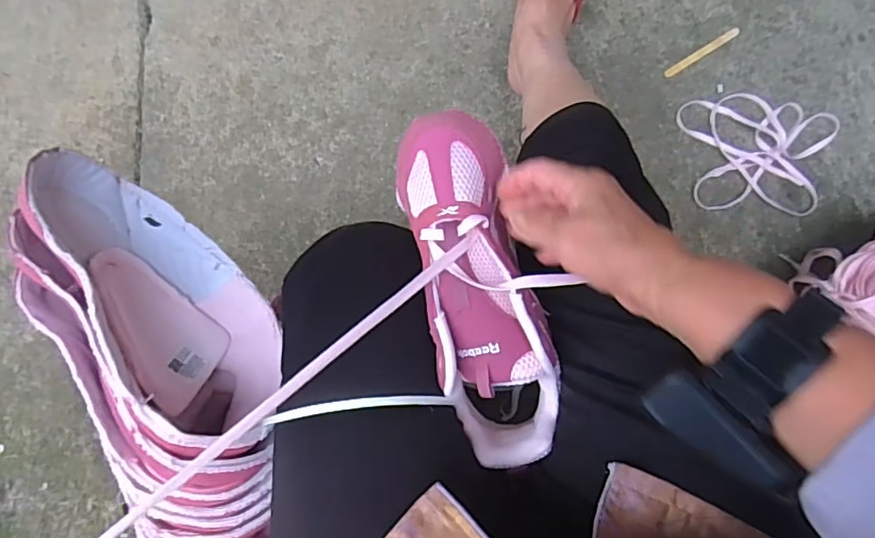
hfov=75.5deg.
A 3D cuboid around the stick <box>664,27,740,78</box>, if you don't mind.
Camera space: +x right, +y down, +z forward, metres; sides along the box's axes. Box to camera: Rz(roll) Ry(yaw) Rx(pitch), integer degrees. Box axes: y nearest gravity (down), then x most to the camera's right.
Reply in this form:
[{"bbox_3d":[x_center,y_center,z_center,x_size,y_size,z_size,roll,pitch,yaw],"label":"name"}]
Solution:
[{"bbox_3d":[0.355,-0.290,0.759,0.111,0.004,0.012,-31,84,4],"label":"stick"}]

